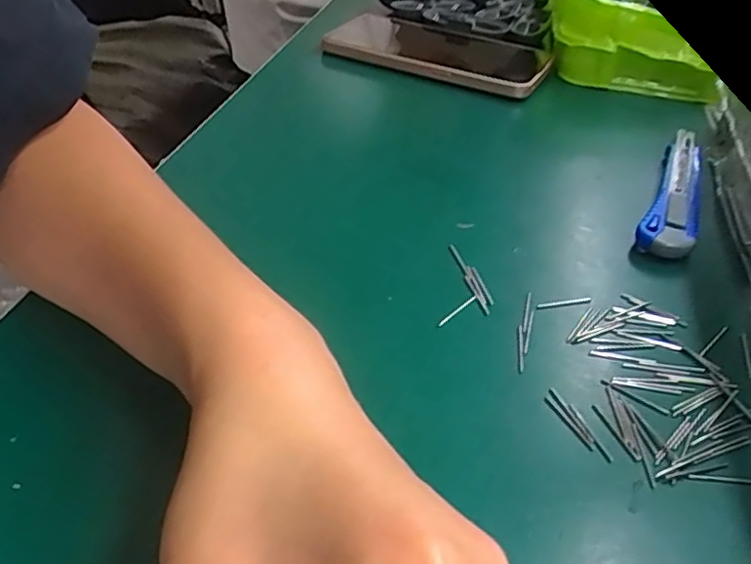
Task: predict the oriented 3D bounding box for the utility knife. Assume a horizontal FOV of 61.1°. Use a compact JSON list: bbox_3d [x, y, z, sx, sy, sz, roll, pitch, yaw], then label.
[{"bbox_3d":[0.158,-0.050,0.332,0.023,0.014,0.129,20,42,19],"label":"utility knife"}]

